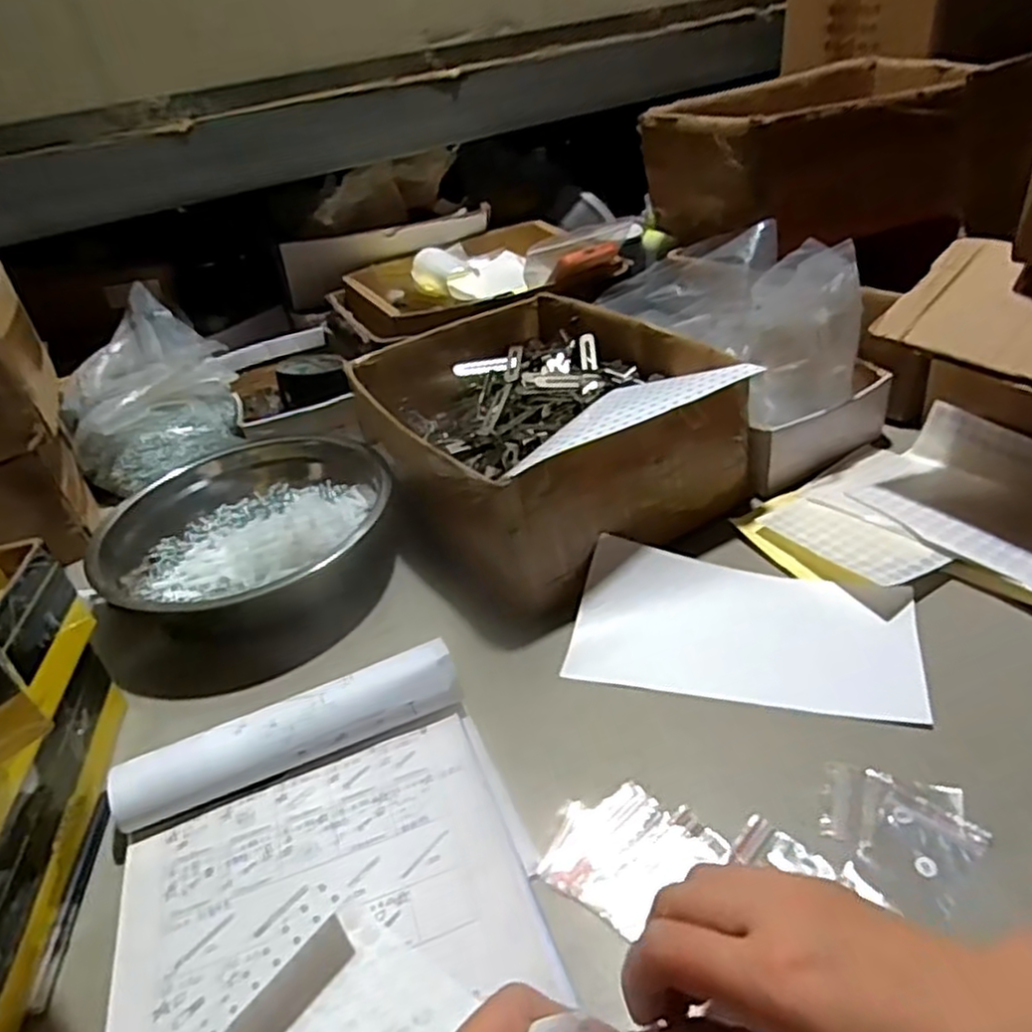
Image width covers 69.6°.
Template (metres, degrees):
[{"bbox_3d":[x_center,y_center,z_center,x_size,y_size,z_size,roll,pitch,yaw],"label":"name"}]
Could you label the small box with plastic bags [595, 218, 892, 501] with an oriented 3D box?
[{"bbox_3d":[0.208,-0.181,0.737,0.163,0.175,0.281,-24,38,-22],"label":"small box with plastic bags"}]

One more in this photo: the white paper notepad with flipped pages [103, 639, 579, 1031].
[{"bbox_3d":[-0.095,0.214,0.368,0.219,0.034,0.298,-17,38,-14],"label":"white paper notepad with flipped pages"}]

